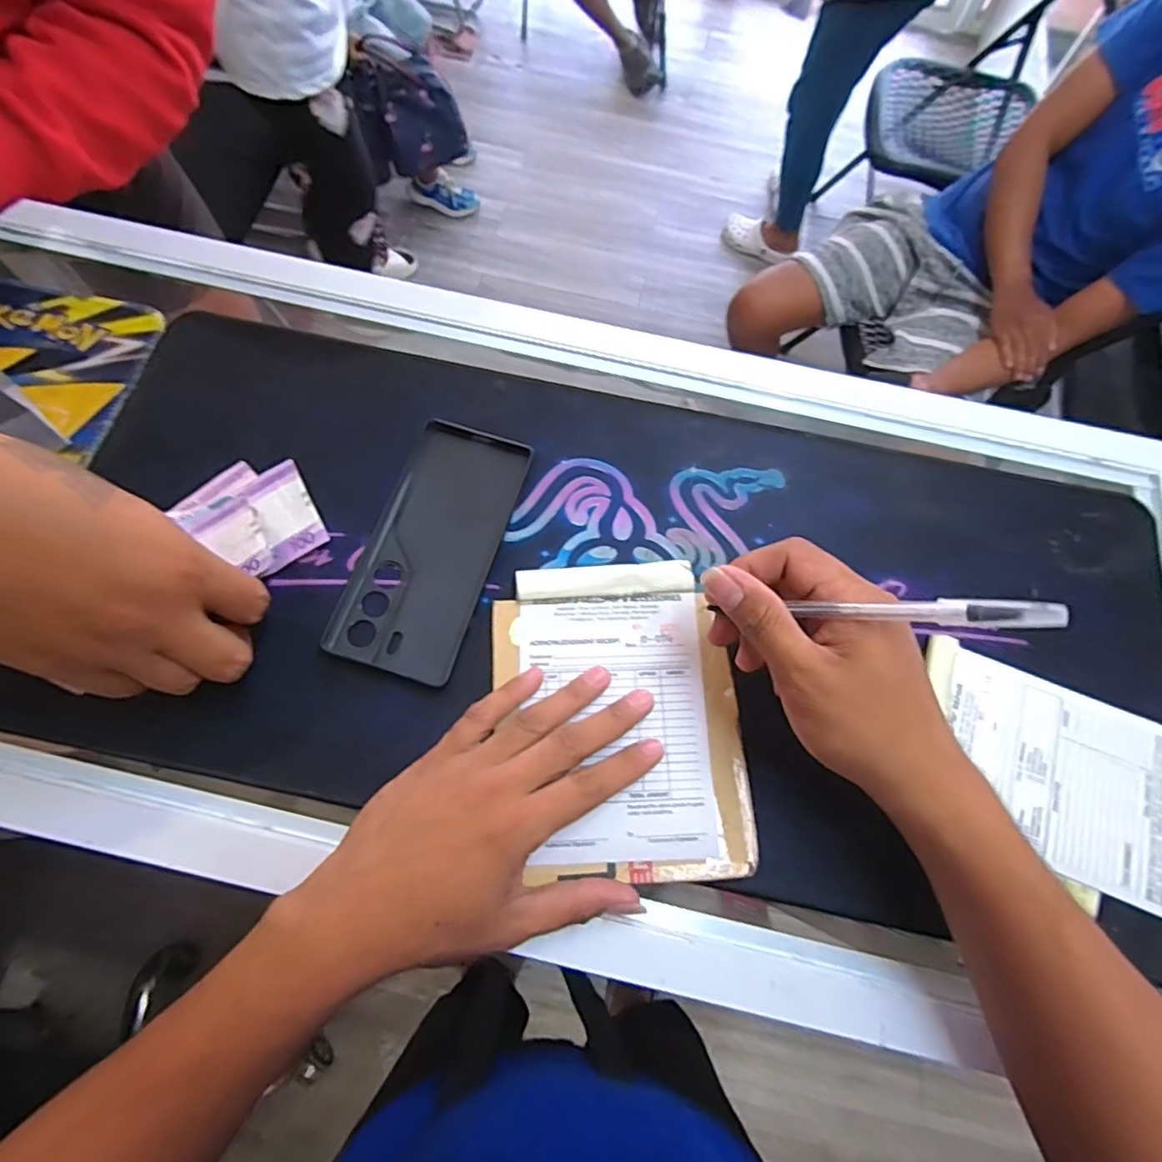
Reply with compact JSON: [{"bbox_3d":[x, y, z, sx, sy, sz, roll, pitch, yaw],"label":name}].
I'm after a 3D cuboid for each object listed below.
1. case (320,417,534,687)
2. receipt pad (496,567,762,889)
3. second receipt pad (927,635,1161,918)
[{"bbox_3d":[-0.090,-0.024,0.375,0.075,0.007,0.166,17,71,3],"label":"case"},{"bbox_3d":[0.022,0.074,0.342,0.135,0.007,0.172,-3,71,-4],"label":"receipt pad"},{"bbox_3d":[0.276,0.113,0.347,0.160,0.005,0.106,22,71,5],"label":"second receipt pad"}]

